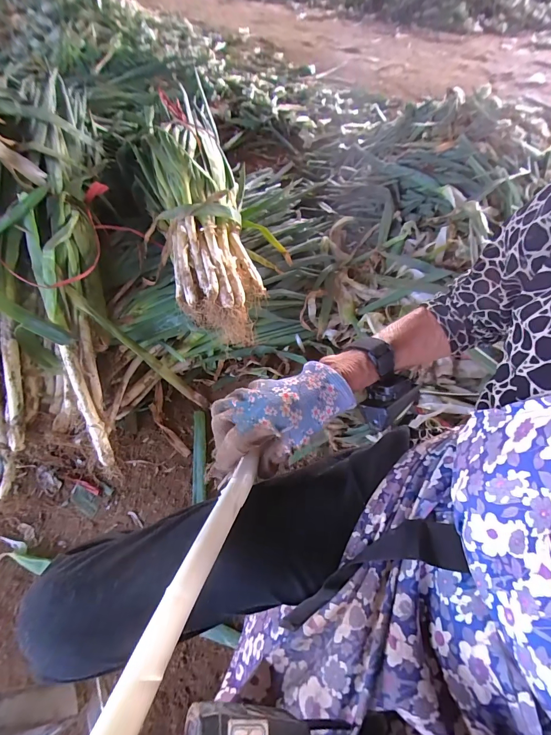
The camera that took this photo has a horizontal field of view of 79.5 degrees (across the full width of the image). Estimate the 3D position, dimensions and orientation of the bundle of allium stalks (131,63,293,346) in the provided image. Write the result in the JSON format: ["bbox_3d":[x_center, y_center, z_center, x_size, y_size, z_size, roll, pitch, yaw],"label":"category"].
[{"bbox_3d":[-0.217,-0.461,0.905,0.258,0.194,0.847,-16,58,-10],"label":"bundle of allium stalks"}]

